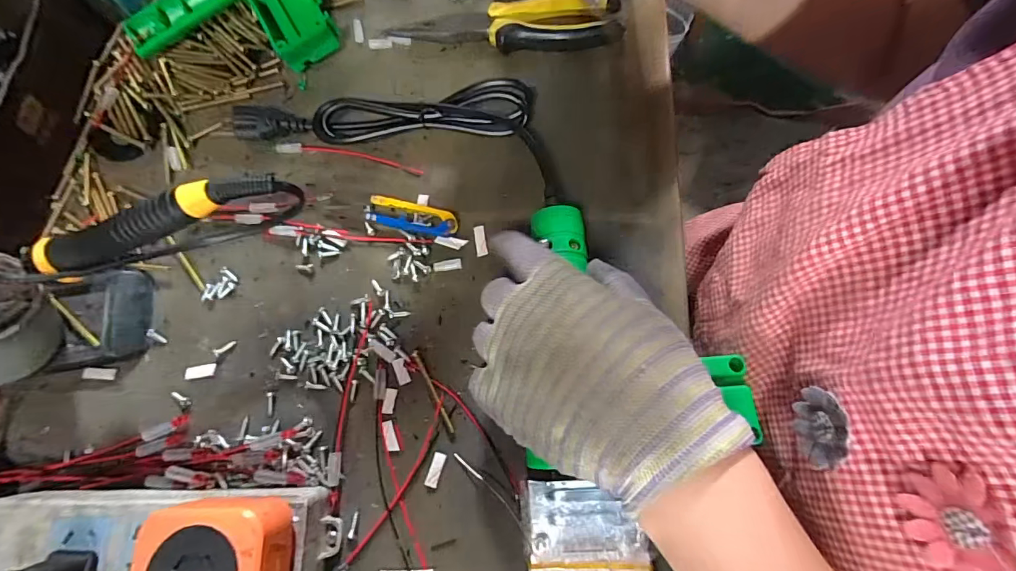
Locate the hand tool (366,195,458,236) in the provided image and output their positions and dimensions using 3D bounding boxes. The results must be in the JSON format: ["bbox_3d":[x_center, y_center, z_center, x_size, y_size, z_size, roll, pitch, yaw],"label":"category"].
[{"bbox_3d":[-0.067,-0.051,0.317,0.066,0.013,0.022,13,74,6],"label":"hand tool"}]

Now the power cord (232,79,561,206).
[{"bbox_3d":[-0.078,-0.125,0.333,0.246,0.029,0.074,14,74,6],"label":"power cord"}]

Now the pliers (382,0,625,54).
[{"bbox_3d":[-0.001,-0.216,0.364,0.179,0.024,0.044,3,73,3],"label":"pliers"}]

